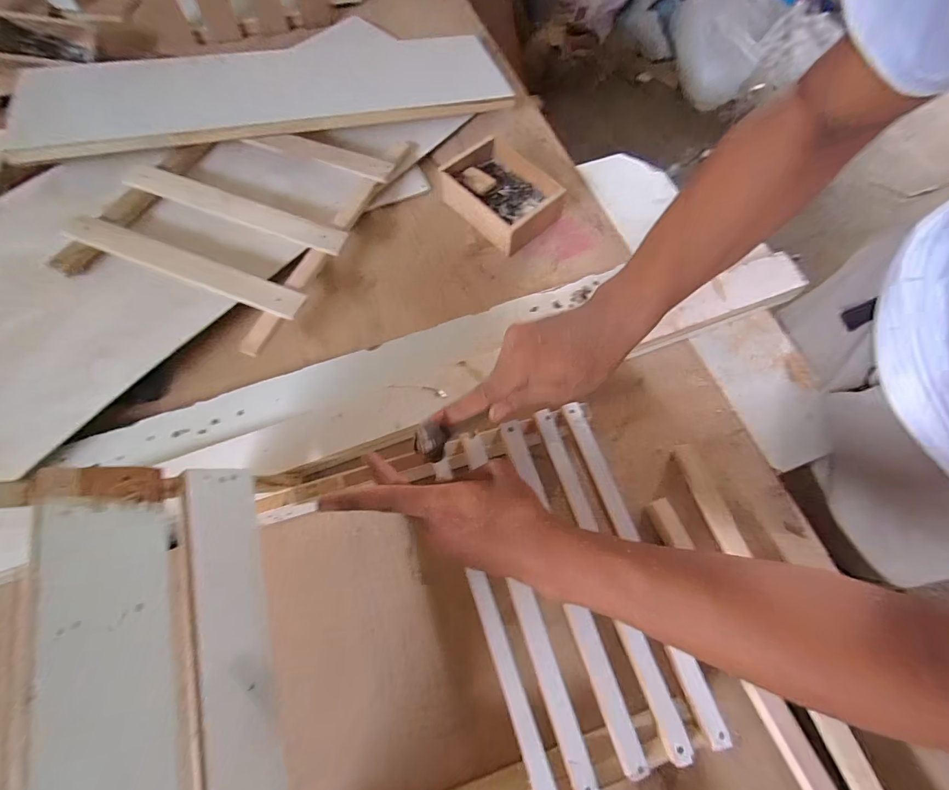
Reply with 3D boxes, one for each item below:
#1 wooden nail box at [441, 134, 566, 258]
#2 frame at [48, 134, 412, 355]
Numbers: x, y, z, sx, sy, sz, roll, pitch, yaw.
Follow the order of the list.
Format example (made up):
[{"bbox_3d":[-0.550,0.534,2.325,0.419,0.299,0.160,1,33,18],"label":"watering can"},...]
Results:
[{"bbox_3d":[0.041,-0.278,0.573,0.116,0.050,0.149,-37,72,-15],"label":"wooden nail box"},{"bbox_3d":[-0.287,-0.251,0.542,0.283,0.036,0.370,21,69,8],"label":"frame"}]

